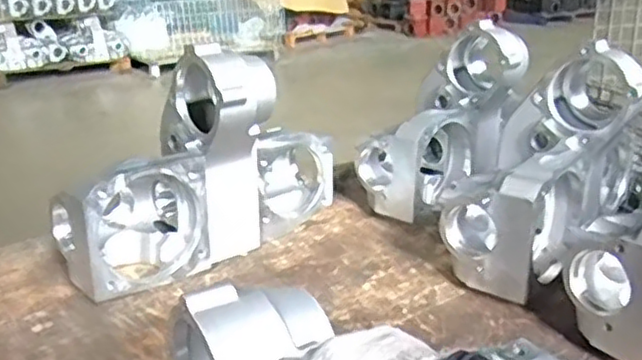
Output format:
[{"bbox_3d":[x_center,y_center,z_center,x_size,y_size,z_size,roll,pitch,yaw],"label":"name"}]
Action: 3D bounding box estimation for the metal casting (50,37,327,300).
[{"bbox_3d":[-0.168,-0.040,1.041,0.456,0.312,0.166,-20,30,-41],"label":"metal casting"}]

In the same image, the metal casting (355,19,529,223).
[{"bbox_3d":[0.213,-0.093,1.241,0.363,0.200,0.177,-50,42,-13],"label":"metal casting"}]

